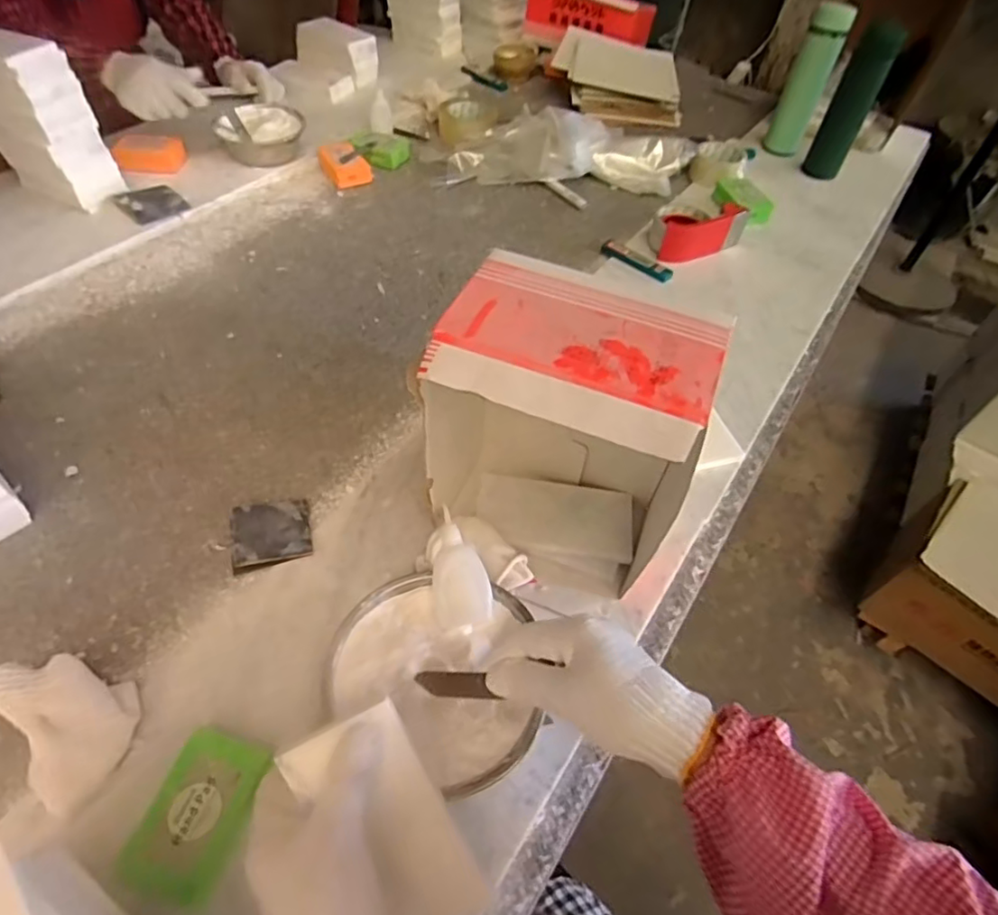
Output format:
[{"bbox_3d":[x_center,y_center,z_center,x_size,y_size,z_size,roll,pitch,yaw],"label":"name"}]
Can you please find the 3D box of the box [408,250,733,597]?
[{"bbox_3d":[0.049,-0.001,0.488,0.197,0.264,0.142,21,54,12],"label":"box"}]

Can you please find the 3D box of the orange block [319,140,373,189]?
[{"bbox_3d":[-0.256,-0.489,0.998,0.071,0.036,0.097,-28,59,-23],"label":"orange block"}]

